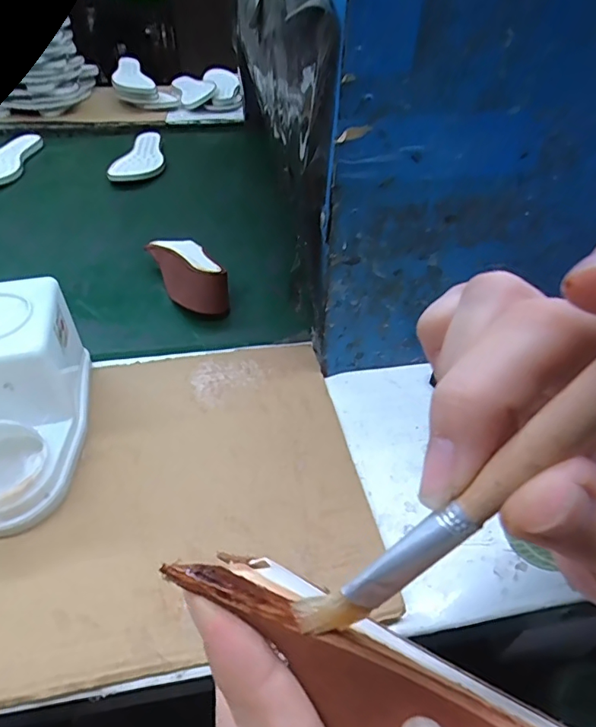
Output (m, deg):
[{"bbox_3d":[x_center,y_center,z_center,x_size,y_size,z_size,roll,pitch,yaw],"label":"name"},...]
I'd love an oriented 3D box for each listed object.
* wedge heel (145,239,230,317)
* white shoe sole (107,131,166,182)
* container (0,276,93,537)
[{"bbox_3d":[-0.139,-0.122,0.623,0.073,0.050,0.167,-18,44,-21],"label":"wedge heel"},{"bbox_3d":[-0.310,-0.411,0.944,0.092,0.016,0.223,-1,48,-4],"label":"white shoe sole"},{"bbox_3d":[-0.234,0.028,0.385,0.096,0.110,0.183,-9,42,-12],"label":"container"}]

